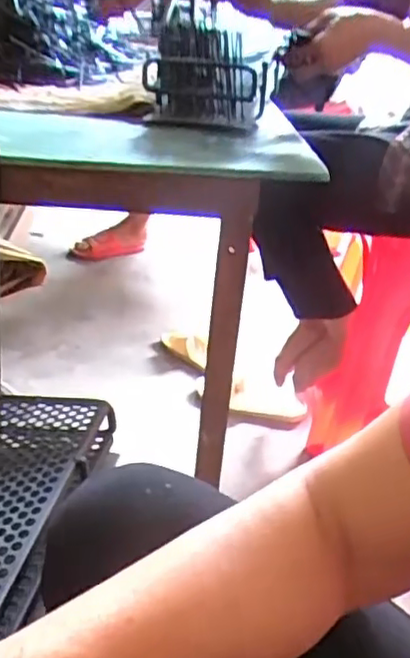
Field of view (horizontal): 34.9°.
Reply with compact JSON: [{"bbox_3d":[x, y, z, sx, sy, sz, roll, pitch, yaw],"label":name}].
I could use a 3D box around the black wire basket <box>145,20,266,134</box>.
[{"bbox_3d":[0.006,-0.344,0.894,0.172,0.112,0.211,4,30,-4],"label":"black wire basket"}]

